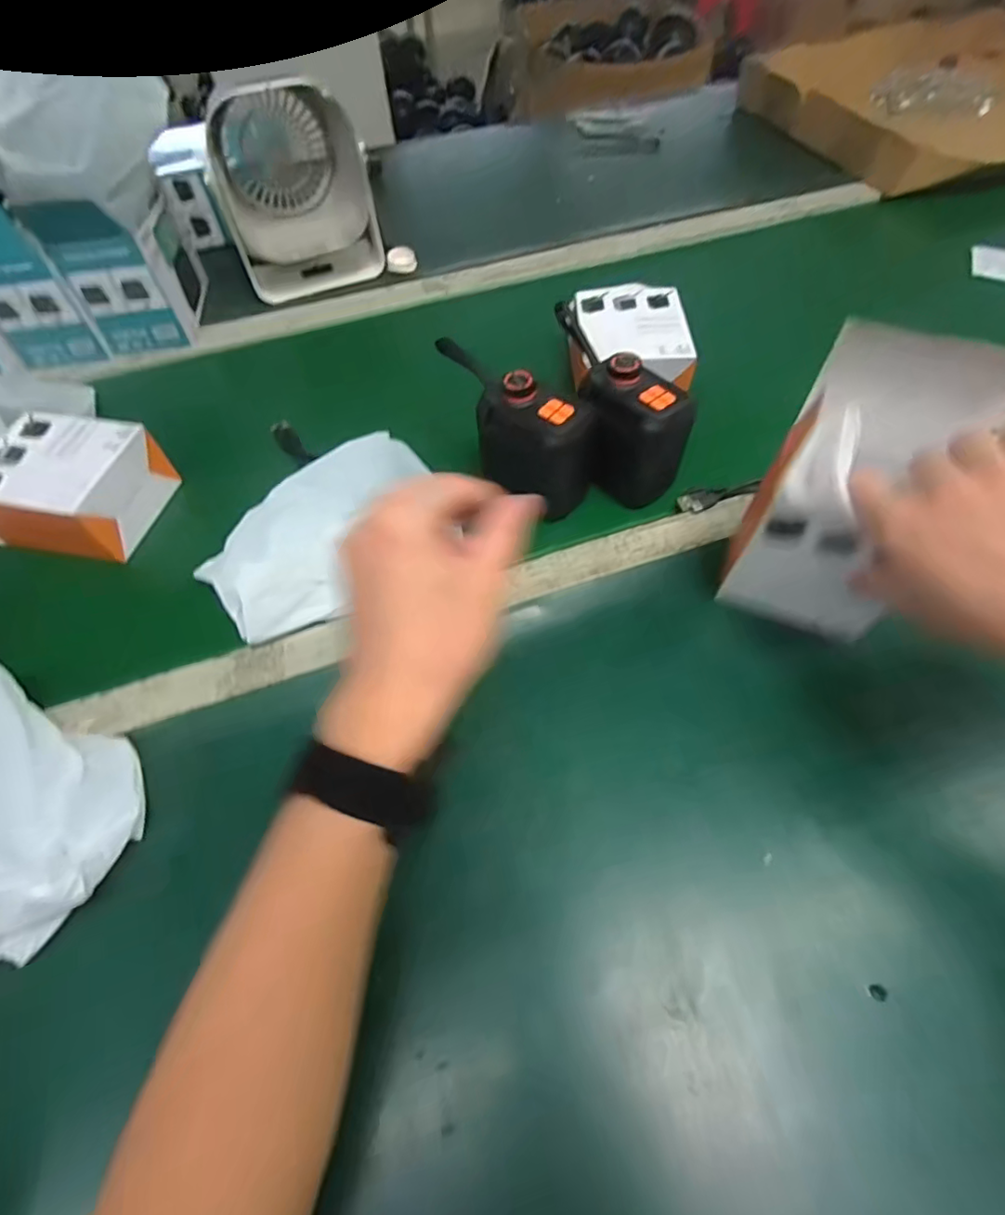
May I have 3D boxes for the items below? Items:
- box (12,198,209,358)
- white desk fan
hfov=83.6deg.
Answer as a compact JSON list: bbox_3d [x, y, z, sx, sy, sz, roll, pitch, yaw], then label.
[{"bbox_3d":[-0.384,-0.357,0.578,0.094,0.139,0.101,-8,56,-3],"label":"box"},{"bbox_3d":[-0.234,-0.457,0.632,0.152,0.162,0.120,-22,58,-12],"label":"white desk fan"}]

